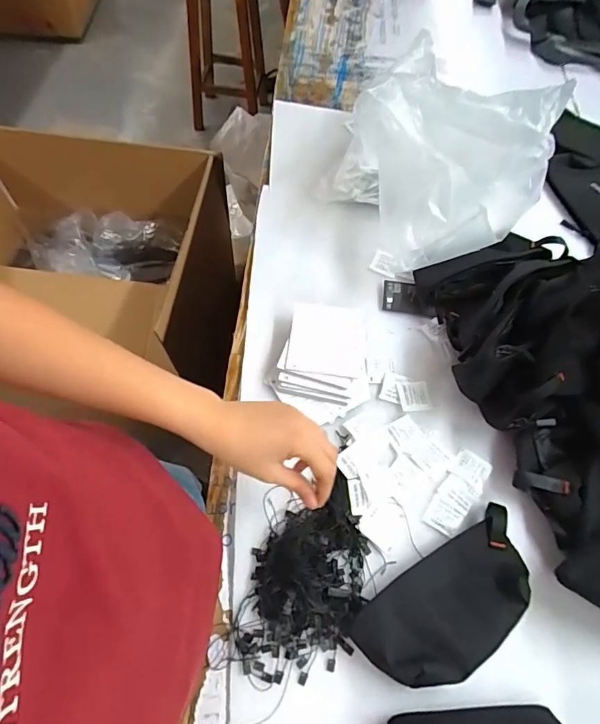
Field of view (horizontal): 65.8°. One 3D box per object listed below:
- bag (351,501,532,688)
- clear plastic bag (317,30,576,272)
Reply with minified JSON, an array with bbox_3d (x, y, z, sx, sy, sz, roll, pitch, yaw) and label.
[{"bbox_3d":[0.155,0.240,0.461,0.201,0.044,0.096,-27,66,-17],"label":"bag"},{"bbox_3d":[0.185,-0.284,0.676,0.218,0.222,0.273,-18,64,-12],"label":"clear plastic bag"}]

